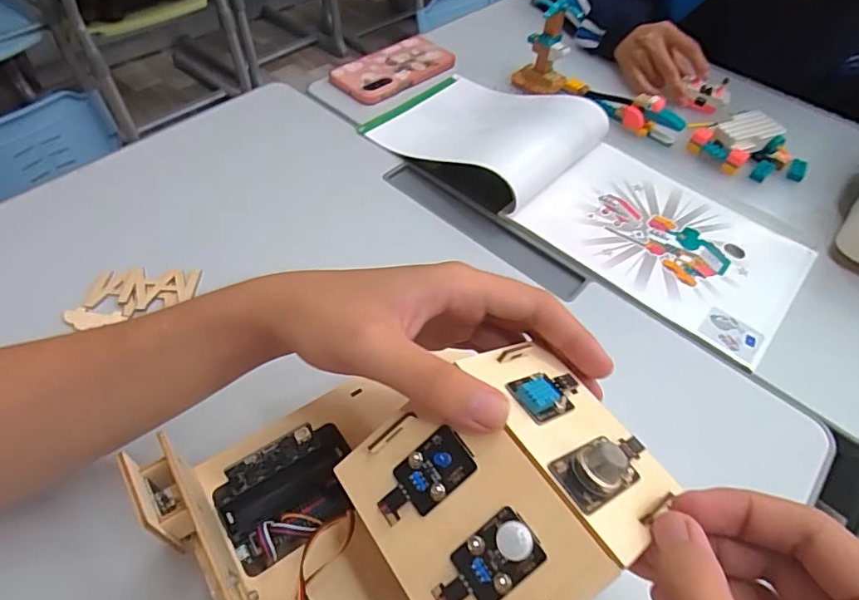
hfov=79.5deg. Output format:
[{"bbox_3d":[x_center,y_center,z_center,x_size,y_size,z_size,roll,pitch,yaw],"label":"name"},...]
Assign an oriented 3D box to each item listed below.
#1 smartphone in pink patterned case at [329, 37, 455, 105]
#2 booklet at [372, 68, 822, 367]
[{"bbox_3d":[-0.047,-0.306,0.678,0.081,0.010,0.162,39,60,24],"label":"smartphone in pink patterned case"},{"bbox_3d":[0.154,-0.137,0.552,0.461,0.038,0.193,37,59,23],"label":"booklet"}]

